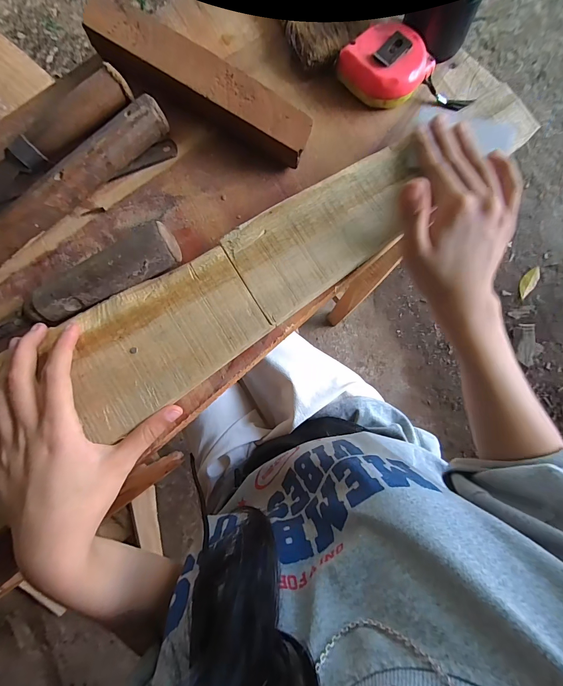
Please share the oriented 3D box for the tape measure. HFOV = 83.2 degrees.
[{"bbox_3d":[0.093,-0.249,0.289,0.072,0.035,0.058,37,84,5],"label":"tape measure"}]

